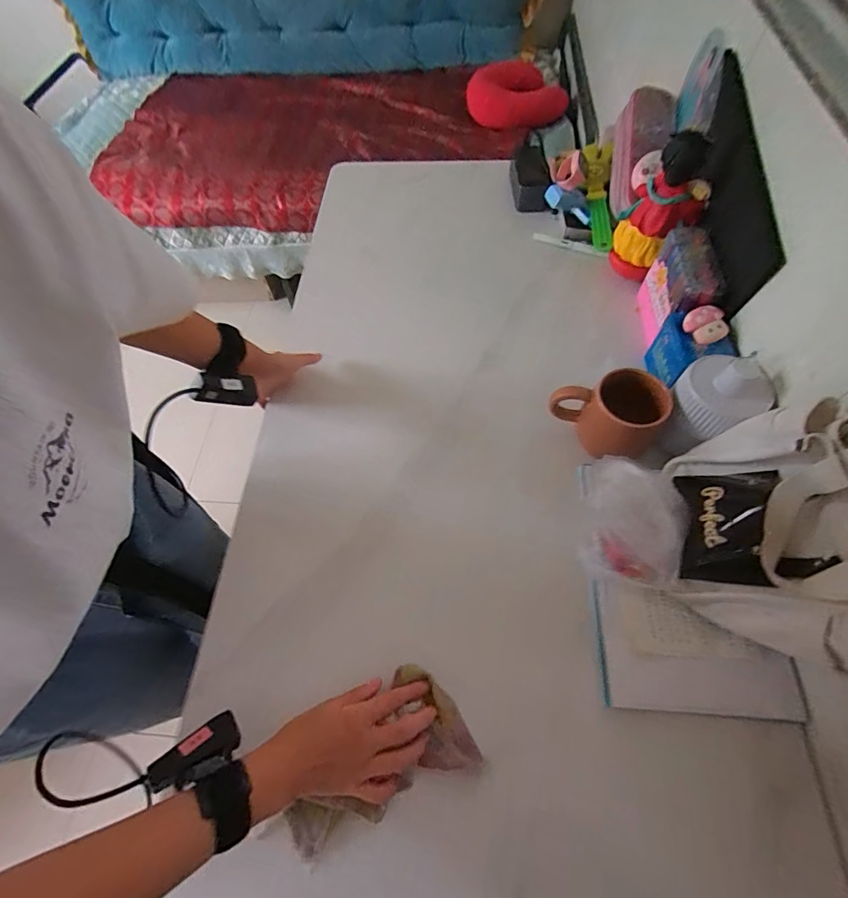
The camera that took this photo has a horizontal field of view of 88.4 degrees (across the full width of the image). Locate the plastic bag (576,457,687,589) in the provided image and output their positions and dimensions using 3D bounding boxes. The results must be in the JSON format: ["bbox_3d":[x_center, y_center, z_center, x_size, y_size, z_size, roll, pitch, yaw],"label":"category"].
[{"bbox_3d":[0.220,0.075,0.462,0.100,0.049,0.127,6,63,5],"label":"plastic bag"}]

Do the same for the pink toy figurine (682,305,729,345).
[{"bbox_3d":[0.349,-0.154,0.537,0.047,0.018,0.046,-1,63,2],"label":"pink toy figurine"}]

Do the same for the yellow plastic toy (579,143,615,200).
[{"bbox_3d":[0.296,-0.486,0.754,0.050,0.028,0.132,12,64,8],"label":"yellow plastic toy"}]

